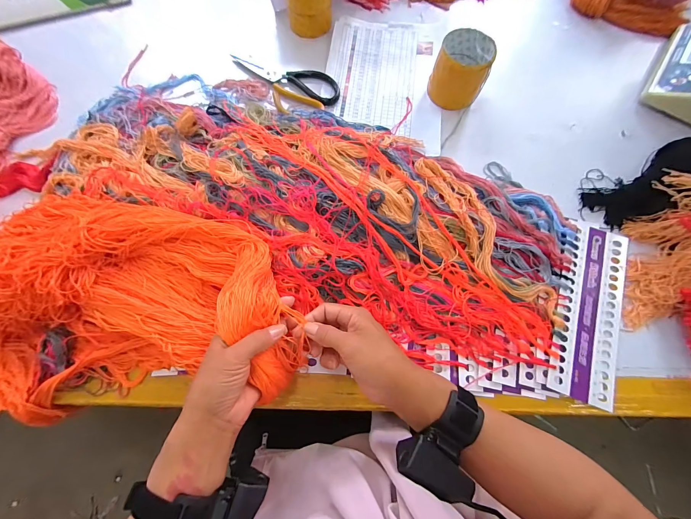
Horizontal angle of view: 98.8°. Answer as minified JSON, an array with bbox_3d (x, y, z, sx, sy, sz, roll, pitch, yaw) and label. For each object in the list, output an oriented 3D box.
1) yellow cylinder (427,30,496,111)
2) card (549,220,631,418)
[{"bbox_3d":[0.185,-0.306,0.483,0.083,0.074,0.091,16,71,5],"label":"yellow cylinder"},{"bbox_3d":[0.326,0.061,0.395,0.081,0.005,0.244,21,72,2],"label":"card"}]

